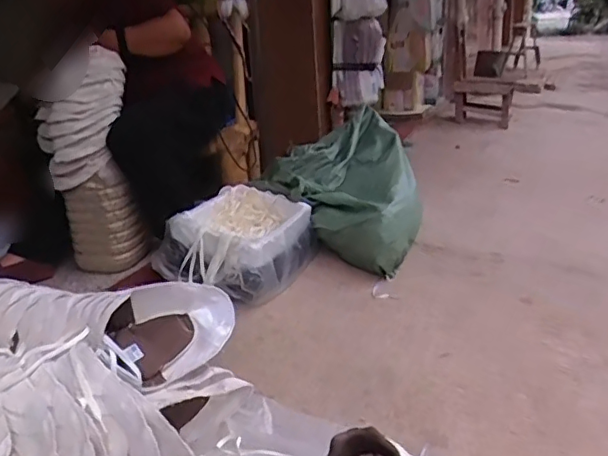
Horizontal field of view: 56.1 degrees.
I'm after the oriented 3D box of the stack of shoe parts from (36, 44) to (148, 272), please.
[{"bbox_3d":[-0.546,-0.155,1.483,0.221,0.532,0.148,-10,21,-19],"label":"stack of shoe parts"}]

